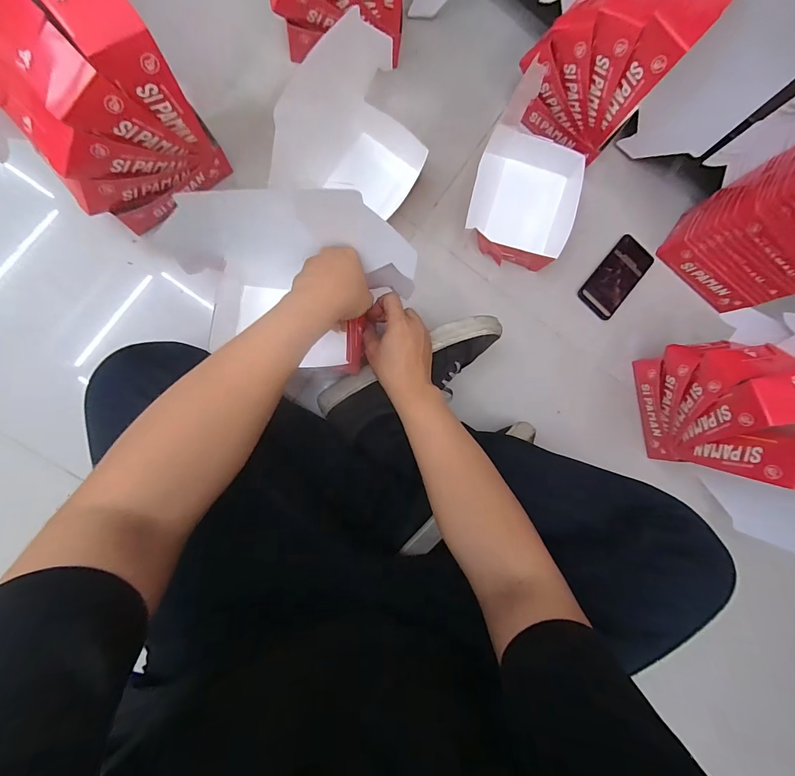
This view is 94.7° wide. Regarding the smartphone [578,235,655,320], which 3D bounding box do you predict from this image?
[{"bbox_3d":[0.390,-0.200,0.645,0.072,0.008,0.168,41,83,-5],"label":"smartphone"}]

